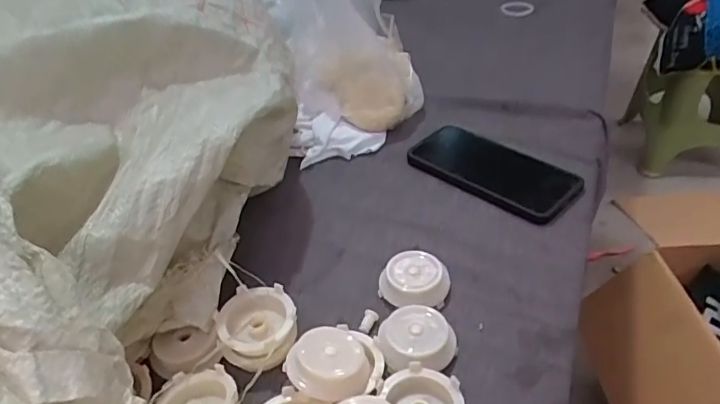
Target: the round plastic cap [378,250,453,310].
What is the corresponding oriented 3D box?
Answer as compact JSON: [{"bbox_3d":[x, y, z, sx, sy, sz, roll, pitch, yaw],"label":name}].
[{"bbox_3d":[0.042,0.061,0.417,0.053,0.018,0.043,1,39,7],"label":"round plastic cap"}]

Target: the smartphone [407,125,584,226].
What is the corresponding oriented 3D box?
[{"bbox_3d":[0.129,-0.036,0.526,0.164,0.010,0.082,26,48,33],"label":"smartphone"}]

